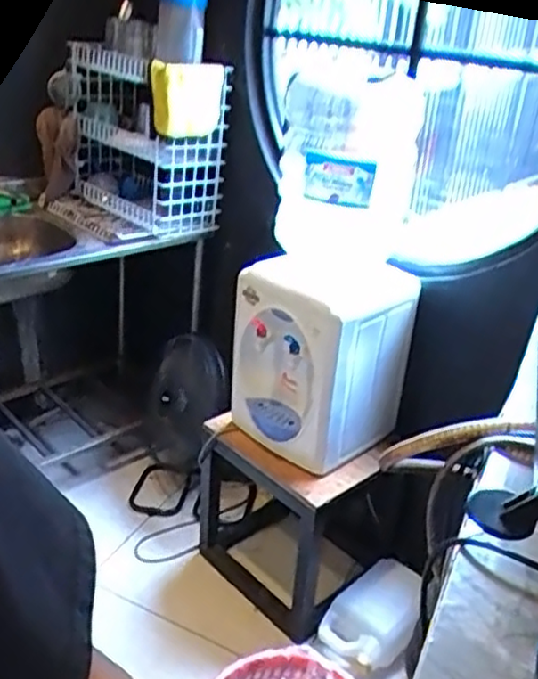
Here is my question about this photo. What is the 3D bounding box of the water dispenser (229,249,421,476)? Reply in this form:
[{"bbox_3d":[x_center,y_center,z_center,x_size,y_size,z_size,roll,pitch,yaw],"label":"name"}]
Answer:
[{"bbox_3d":[0.132,0.026,1.605,0.331,0.454,0.327,24,33,33],"label":"water dispenser"}]

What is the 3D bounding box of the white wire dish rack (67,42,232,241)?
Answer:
[{"bbox_3d":[-0.342,-0.534,1.852,0.493,0.432,0.181,24,33,33],"label":"white wire dish rack"}]

